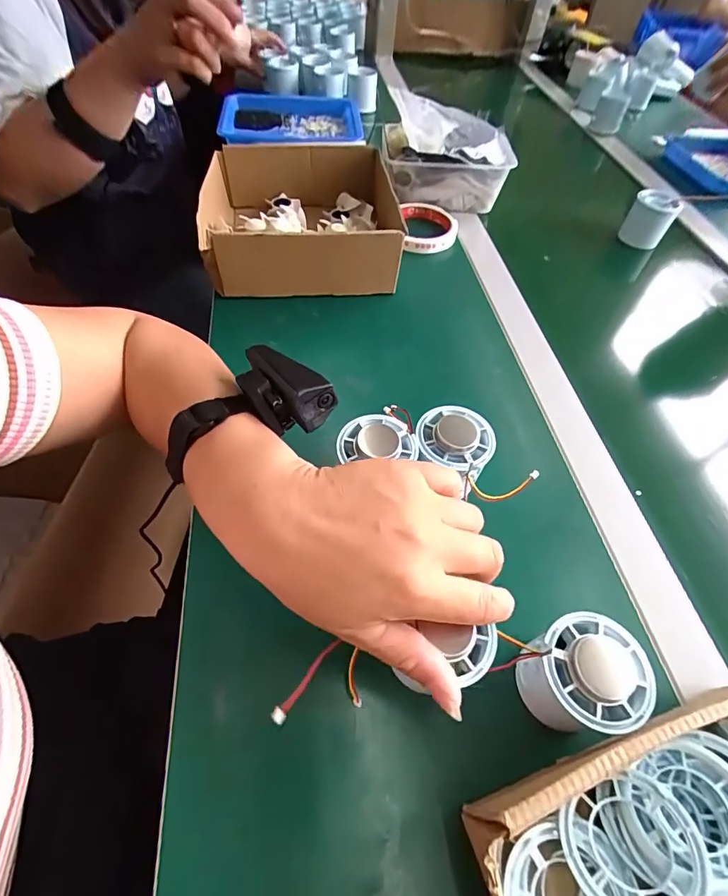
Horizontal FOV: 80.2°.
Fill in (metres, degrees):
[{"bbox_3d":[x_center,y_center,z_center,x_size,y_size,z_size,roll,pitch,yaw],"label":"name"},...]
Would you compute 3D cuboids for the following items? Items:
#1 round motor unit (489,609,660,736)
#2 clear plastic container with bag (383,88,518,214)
[{"bbox_3d":[0.117,0.125,0.238,0.055,0.050,0.053,2,53,-3],"label":"round motor unit"},{"bbox_3d":[0.109,-0.388,0.572,0.173,0.089,0.126,8,53,1],"label":"clear plastic container with bag"}]

